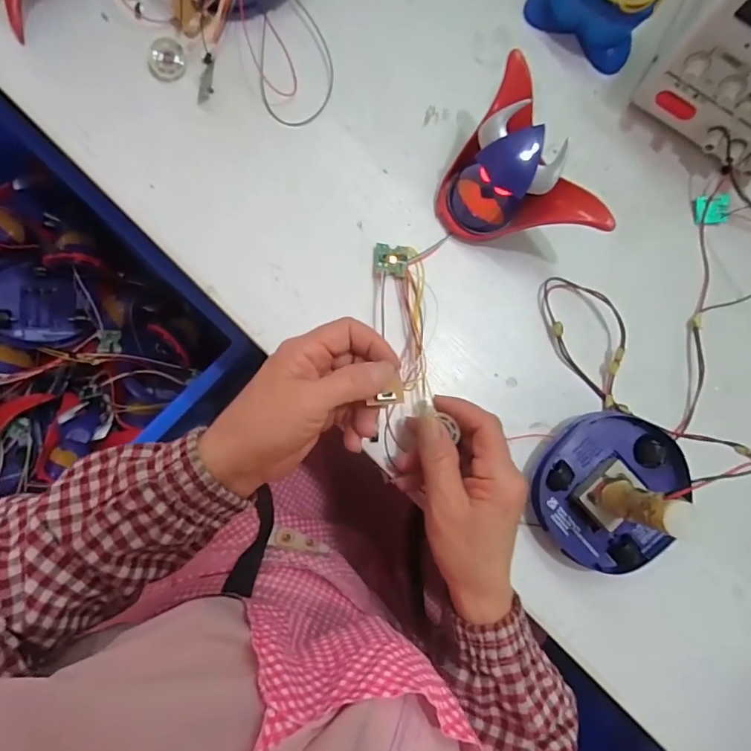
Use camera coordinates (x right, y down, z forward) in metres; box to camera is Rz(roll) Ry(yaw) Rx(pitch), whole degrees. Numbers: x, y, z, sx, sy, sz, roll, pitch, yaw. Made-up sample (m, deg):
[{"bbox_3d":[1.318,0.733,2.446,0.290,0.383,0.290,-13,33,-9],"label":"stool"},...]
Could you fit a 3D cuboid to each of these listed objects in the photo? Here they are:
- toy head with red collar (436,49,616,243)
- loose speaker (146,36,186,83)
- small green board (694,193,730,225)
[{"bbox_3d":[0.093,-0.138,0.344,0.081,0.068,0.129,-32,89,-8],"label":"toy head with red collar"},{"bbox_3d":[-0.156,-0.236,0.356,0.027,0.010,0.027,1,85,-6],"label":"loose speaker"},{"bbox_3d":[0.280,-0.139,0.396,0.027,0.005,0.022,-2,93,10],"label":"small green board"}]

